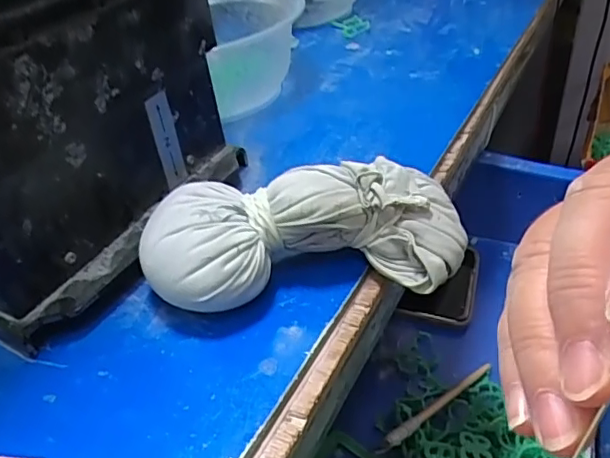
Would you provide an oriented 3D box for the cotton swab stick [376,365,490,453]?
[{"bbox_3d":[0.082,0.108,0.345,0.110,0.007,0.007,-18,38,-39],"label":"cotton swab stick"}]

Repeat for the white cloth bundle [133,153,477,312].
[{"bbox_3d":[0.000,0.002,0.250,0.138,0.047,0.060,-10,39,-4],"label":"white cloth bundle"}]

